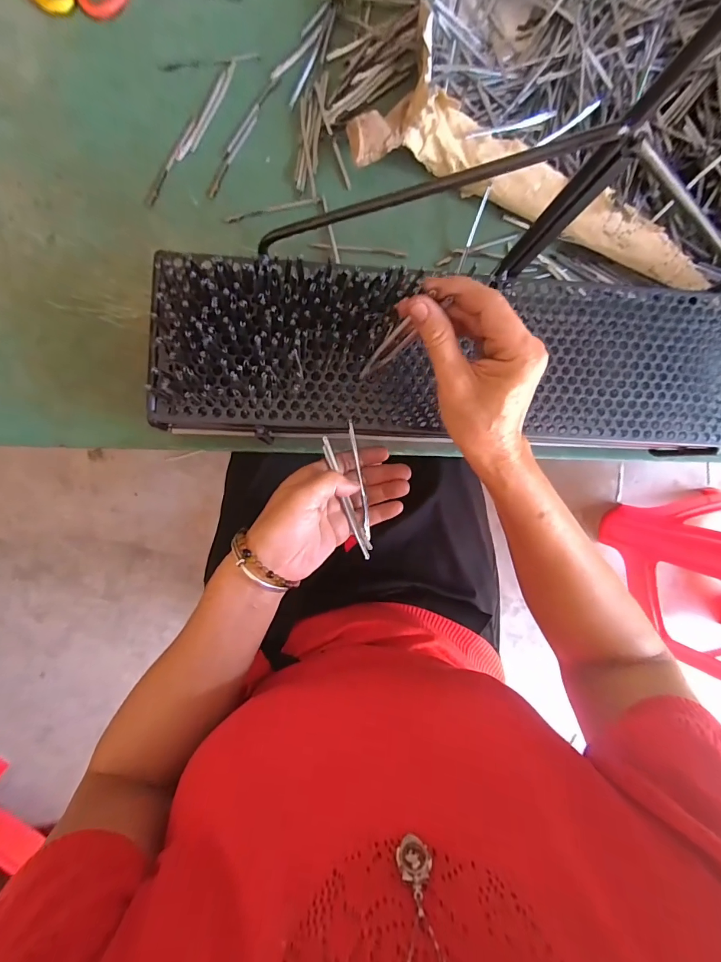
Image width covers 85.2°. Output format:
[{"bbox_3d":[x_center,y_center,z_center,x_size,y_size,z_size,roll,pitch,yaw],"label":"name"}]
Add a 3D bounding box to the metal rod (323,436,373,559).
[{"bbox_3d":[-0.011,0.014,0.336,0.010,0.004,0.111,-20,92,-3],"label":"metal rod"}]

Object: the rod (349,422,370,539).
[{"bbox_3d":[-0.001,-0.001,0.340,0.004,0.005,0.105,-9,93,-4],"label":"rod"}]

